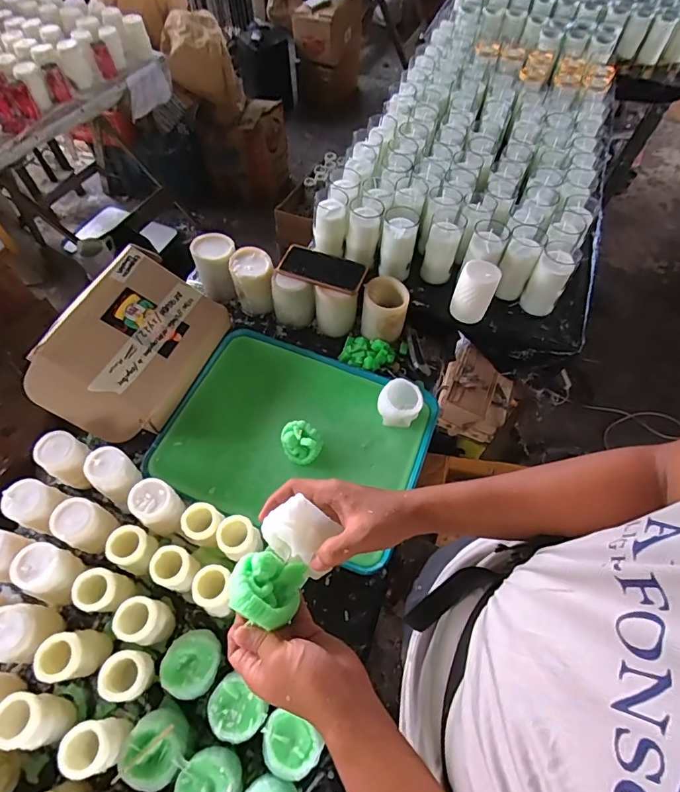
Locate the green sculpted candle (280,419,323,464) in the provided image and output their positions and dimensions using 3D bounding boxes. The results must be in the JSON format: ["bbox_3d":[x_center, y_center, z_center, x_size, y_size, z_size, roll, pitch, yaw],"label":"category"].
[{"bbox_3d":[-0.064,0.076,0.749,0.065,0.051,0.059,-7,60,-6],"label":"green sculpted candle"}]

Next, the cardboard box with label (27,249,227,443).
[{"bbox_3d":[-0.353,-0.087,0.765,0.219,0.025,0.314,36,62,-18],"label":"cardboard box with label"}]

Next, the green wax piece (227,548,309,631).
[{"bbox_3d":[-0.070,0.178,0.418,0.064,0.038,0.059,14,60,6],"label":"green wax piece"}]

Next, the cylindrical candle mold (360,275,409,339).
[{"bbox_3d":[0.085,-0.166,0.875,0.081,0.101,0.085,1,60,-2],"label":"cylindrical candle mold"}]

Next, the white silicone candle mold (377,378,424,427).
[{"bbox_3d":[0.105,0.016,0.783,0.076,0.070,0.062,7,60,2],"label":"white silicone candle mold"}]

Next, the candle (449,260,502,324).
[{"bbox_3d":[0.258,-0.202,0.852,0.071,0.090,0.077,21,61,10],"label":"candle"}]

